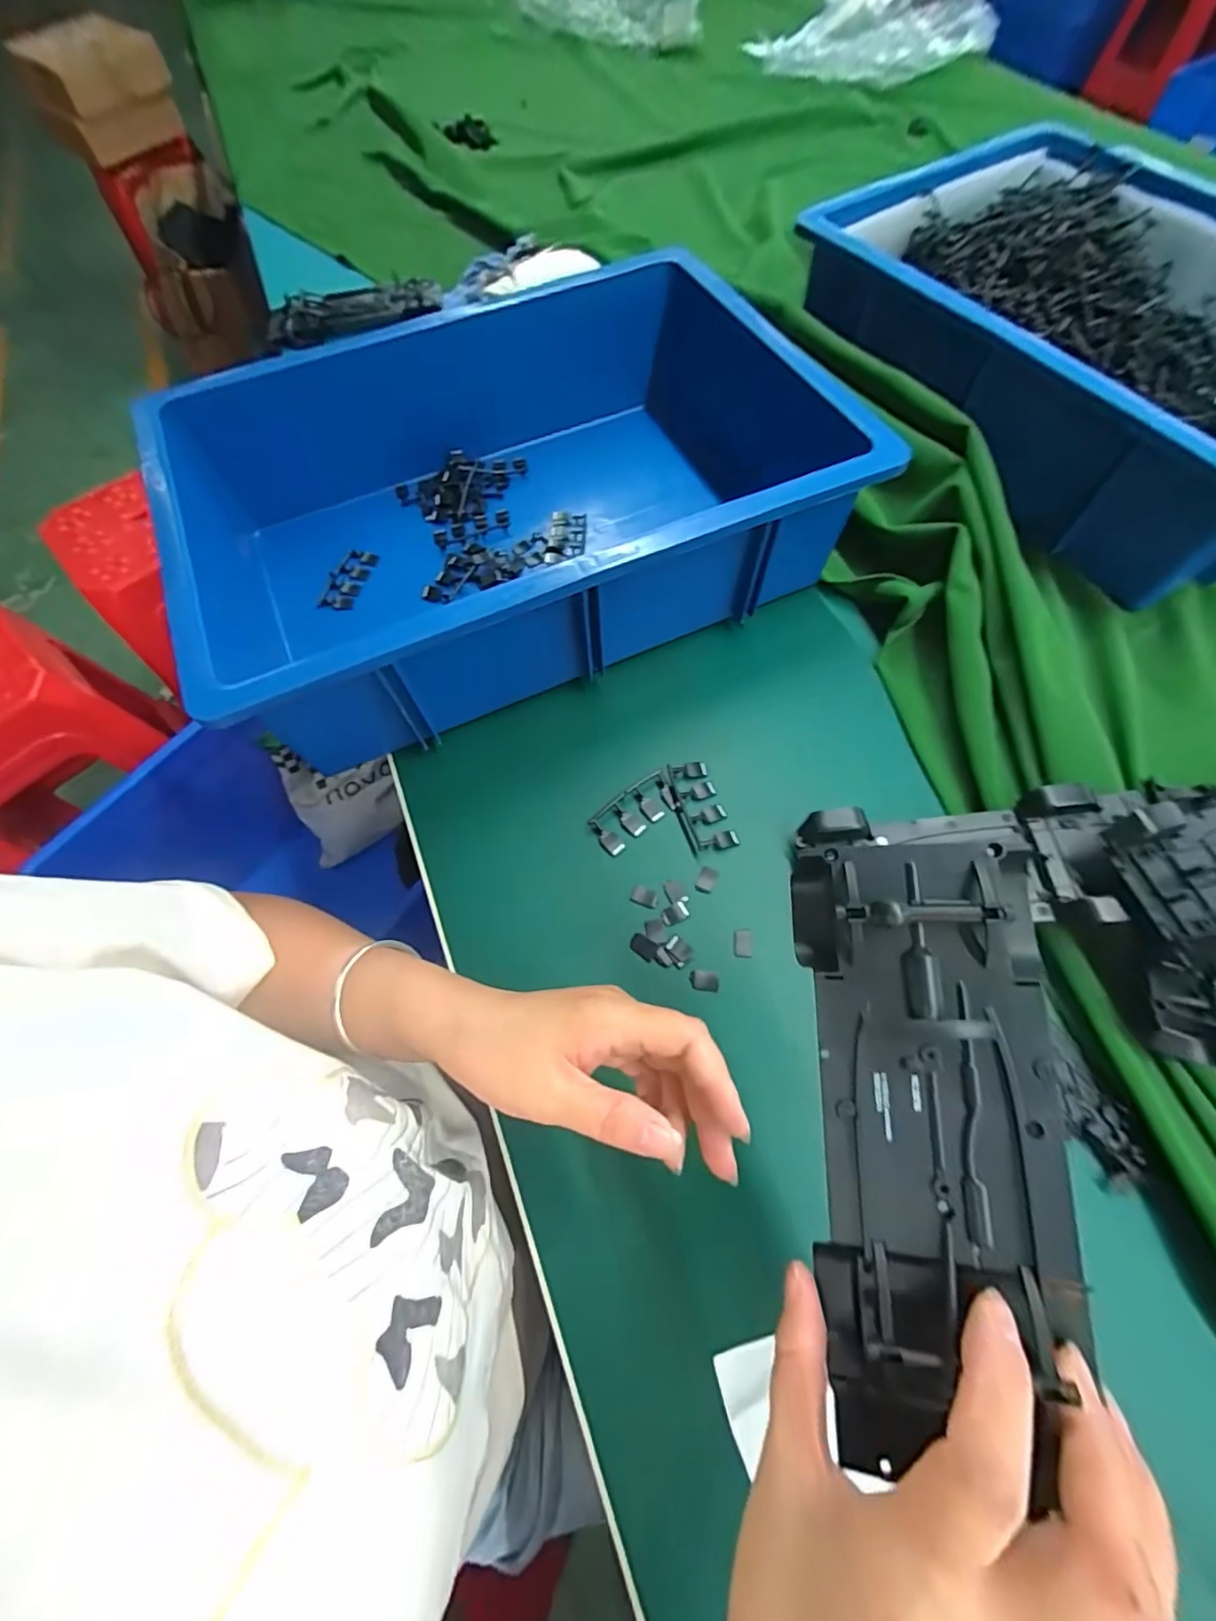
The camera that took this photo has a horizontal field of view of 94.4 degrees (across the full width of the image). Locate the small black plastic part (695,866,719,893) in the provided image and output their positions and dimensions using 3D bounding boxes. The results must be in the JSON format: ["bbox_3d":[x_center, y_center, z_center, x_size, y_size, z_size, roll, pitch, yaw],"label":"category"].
[{"bbox_3d":[0.062,0.043,0.355,0.011,0.004,0.017,24,69,12],"label":"small black plastic part"}]

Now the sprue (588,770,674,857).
[{"bbox_3d":[0.017,0.000,0.376,0.062,0.006,0.030,-38,70,-14],"label":"sprue"}]

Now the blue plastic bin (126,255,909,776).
[{"bbox_3d":[-0.057,-0.243,0.438,0.475,0.127,0.318,-23,67,-8],"label":"blue plastic bin"}]

